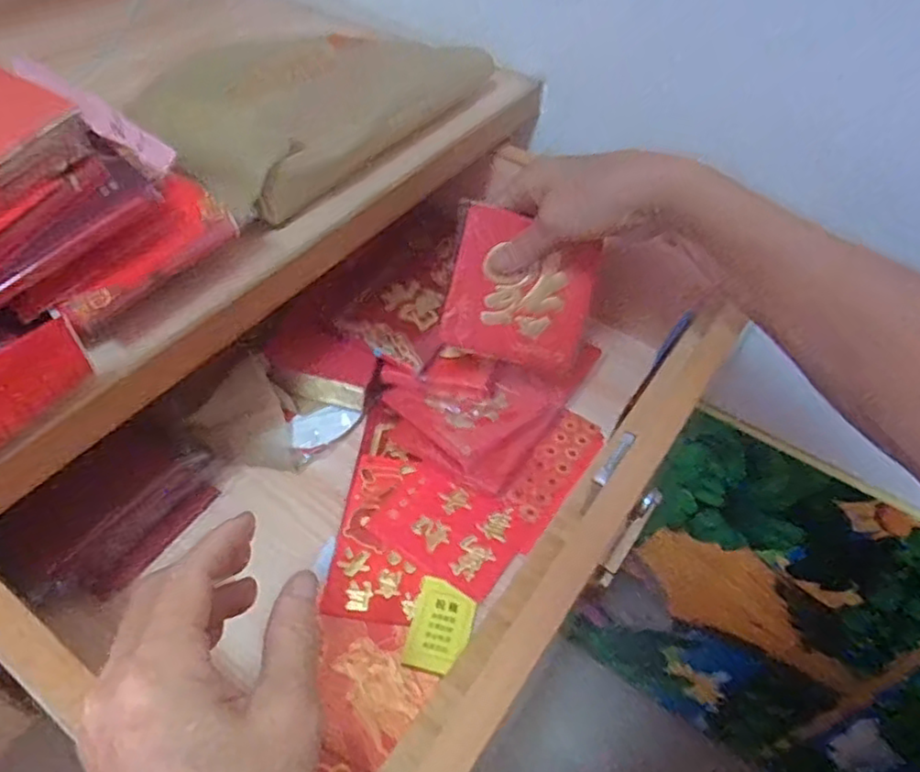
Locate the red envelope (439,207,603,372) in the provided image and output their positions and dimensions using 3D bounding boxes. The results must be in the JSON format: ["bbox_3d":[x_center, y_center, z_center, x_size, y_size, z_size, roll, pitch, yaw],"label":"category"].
[{"bbox_3d":[0.043,-0.060,0.437,0.098,0.089,0.010,12,10,-12],"label":"red envelope"}]

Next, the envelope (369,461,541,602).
[{"bbox_3d":[-0.004,0.091,0.432,0.094,0.006,0.069,26,52,18],"label":"envelope"}]

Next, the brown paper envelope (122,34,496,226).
[{"bbox_3d":[-0.094,-0.196,0.441,0.127,0.039,0.243,28,53,20],"label":"brown paper envelope"}]

